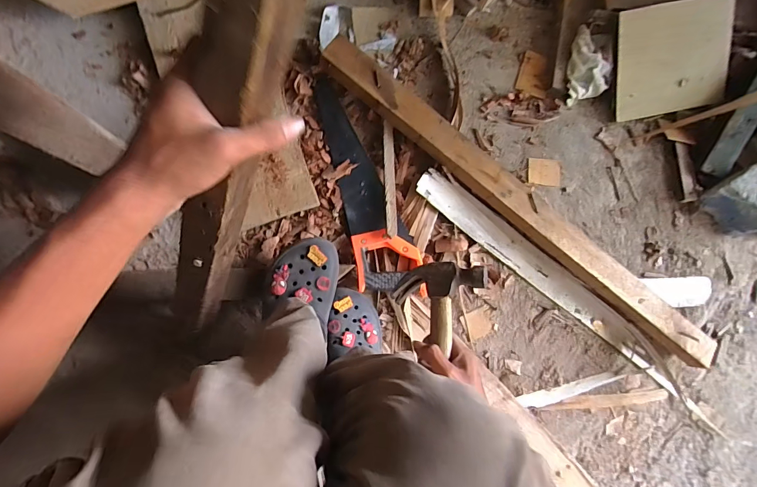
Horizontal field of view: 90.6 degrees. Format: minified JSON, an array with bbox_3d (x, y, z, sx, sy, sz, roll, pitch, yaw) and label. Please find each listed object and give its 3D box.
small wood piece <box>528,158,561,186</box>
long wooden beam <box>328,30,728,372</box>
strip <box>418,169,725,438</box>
[{"bbox_3d":[0.335,-0.146,0.755,0.067,0.012,0.055,6,83,-7],"label":"small wood piece"},{"bbox_3d":[0.284,-0.061,0.692,0.935,0.035,0.081,39,80,-2],"label":"long wooden beam"},{"bbox_3d":[0.381,0.109,0.725,0.761,0.028,0.051,38,80,-3],"label":"strip"}]

